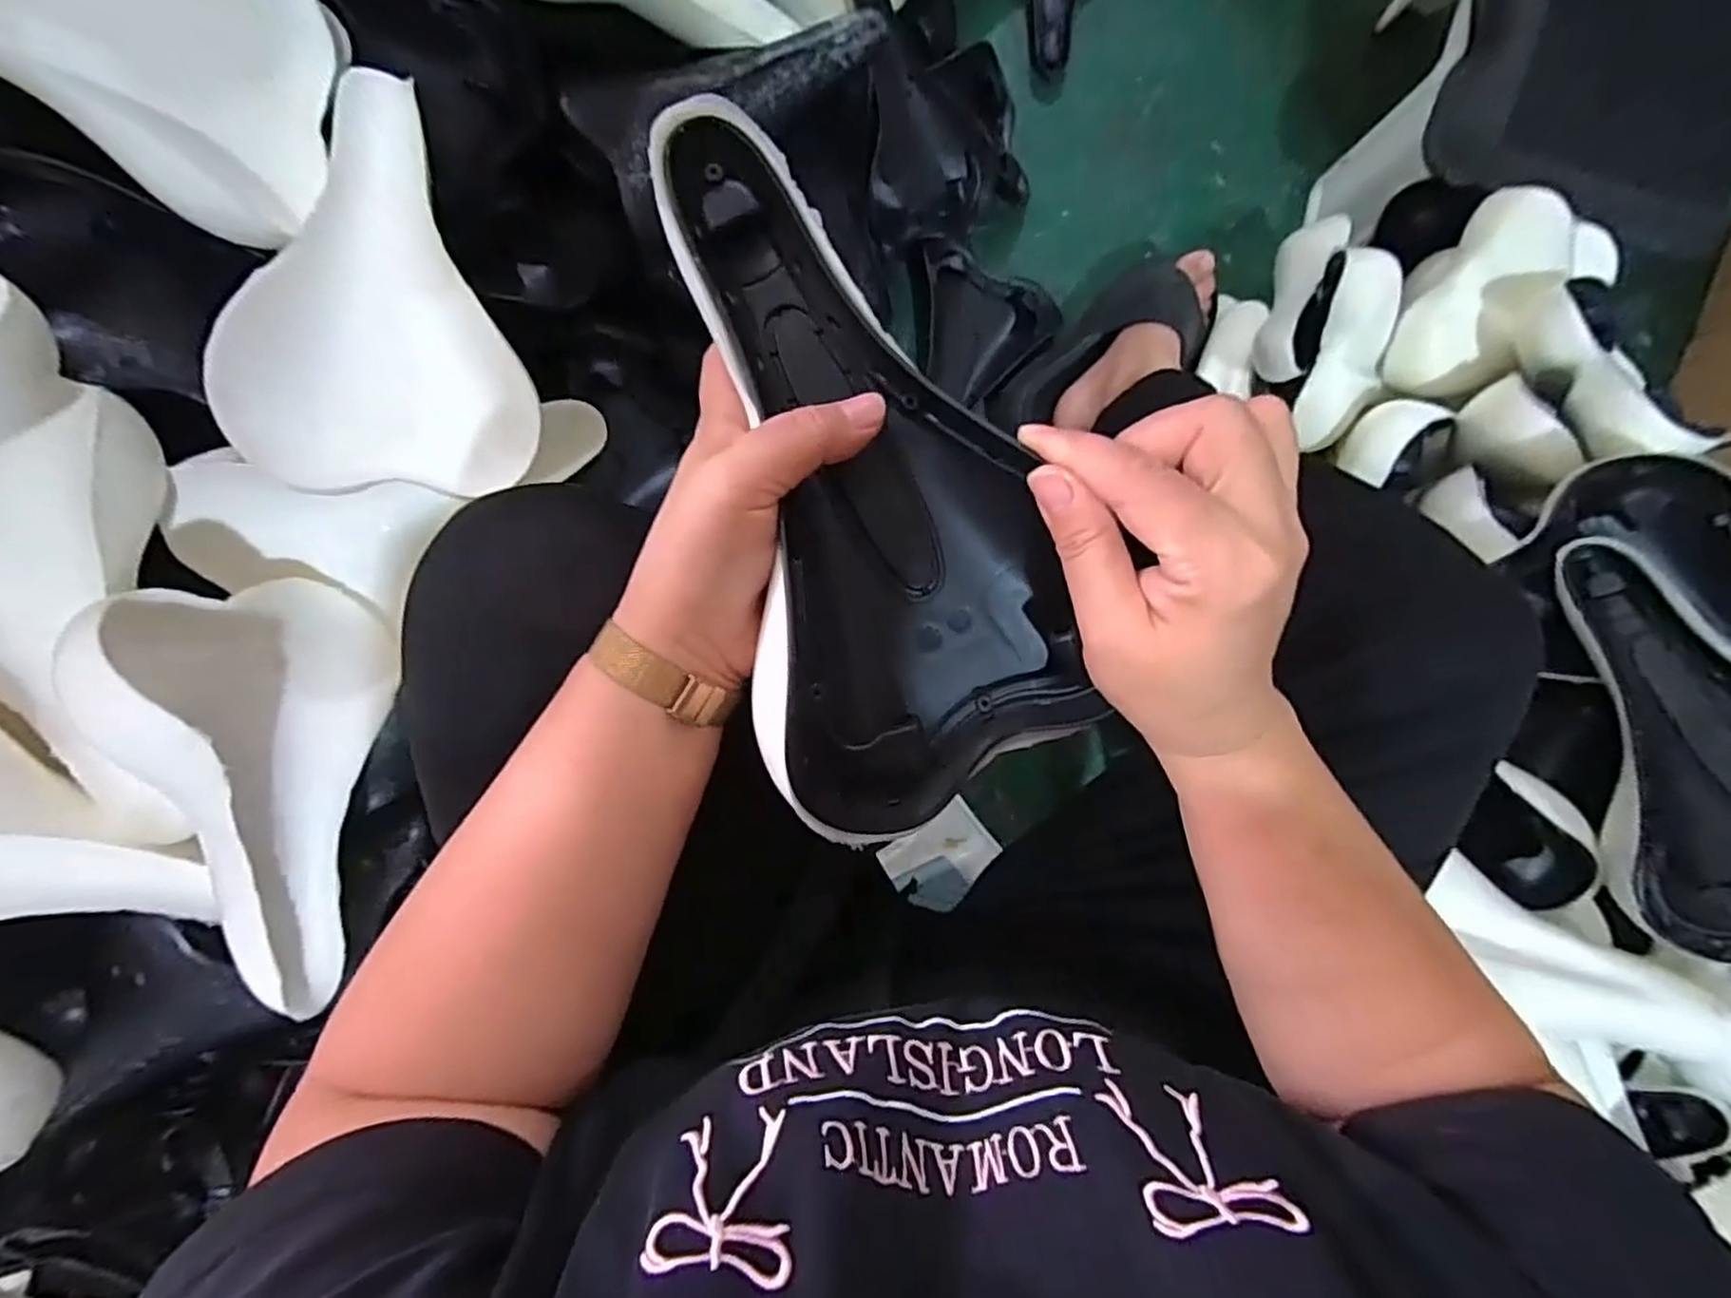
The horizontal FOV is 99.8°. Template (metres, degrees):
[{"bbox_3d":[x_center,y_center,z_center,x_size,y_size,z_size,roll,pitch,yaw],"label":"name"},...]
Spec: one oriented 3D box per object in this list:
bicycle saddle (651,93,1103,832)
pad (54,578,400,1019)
[{"bbox_3d":[0.000,-0.063,0.263,0.125,0.040,0.262,-19,95,-7],"label":"bicycle saddle"},{"bbox_3d":[-0.353,0.089,0.426,0.066,0.162,0.262,-4,87,-6],"label":"pad"}]

